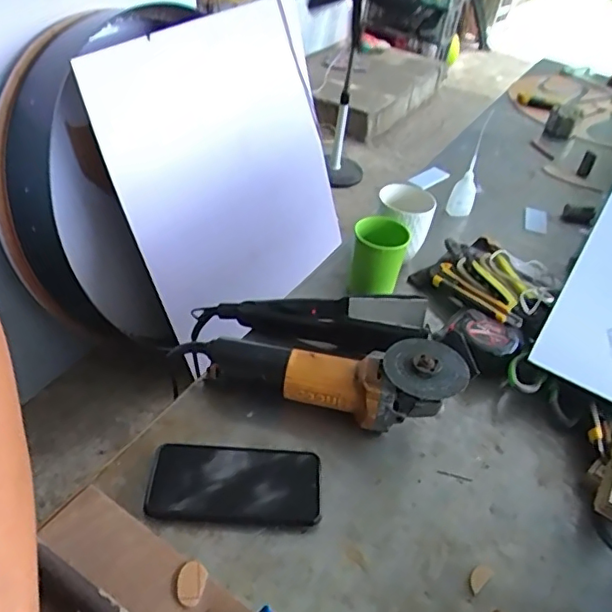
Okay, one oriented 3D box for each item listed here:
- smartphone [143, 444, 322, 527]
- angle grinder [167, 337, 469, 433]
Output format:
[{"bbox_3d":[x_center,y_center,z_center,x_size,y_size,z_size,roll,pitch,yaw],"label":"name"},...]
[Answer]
[{"bbox_3d":[-0.070,0.176,0.571,0.168,0.014,0.073,4,40,-2],"label":"smartphone"},{"bbox_3d":[0.006,0.075,0.642,0.319,0.100,0.078,11,40,6],"label":"angle grinder"}]

